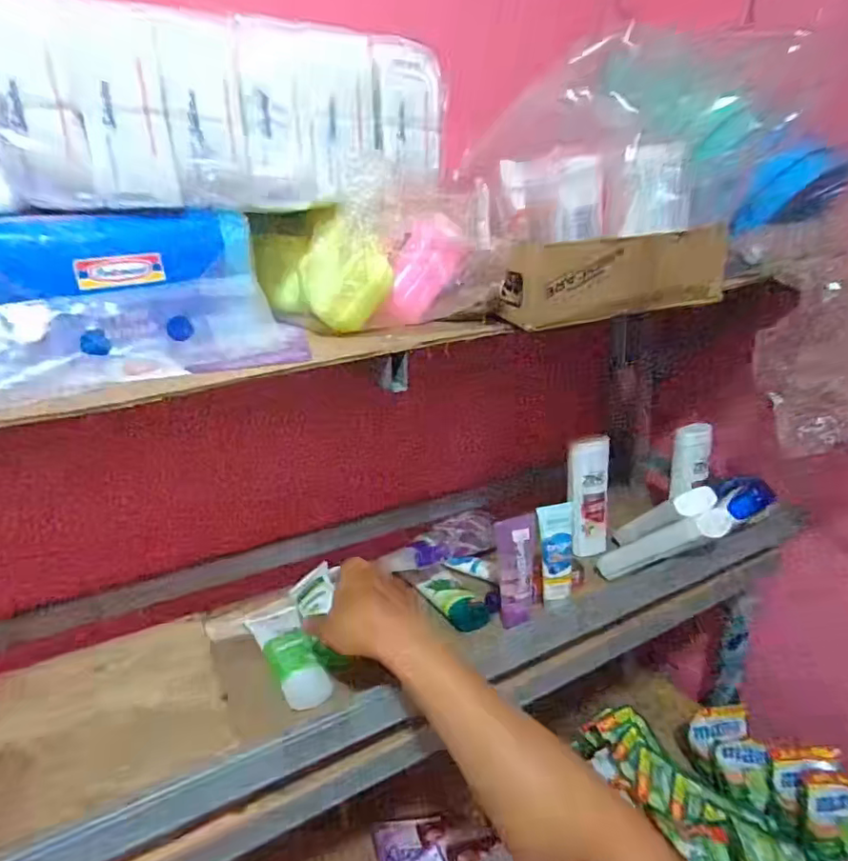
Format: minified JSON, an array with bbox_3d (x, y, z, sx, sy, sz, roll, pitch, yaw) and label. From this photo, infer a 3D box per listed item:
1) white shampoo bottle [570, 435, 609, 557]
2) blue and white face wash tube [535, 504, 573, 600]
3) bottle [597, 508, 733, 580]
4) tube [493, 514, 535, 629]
[{"bbox_3d":[0.227,0.091,0.779,0.052,0.156,0.050,1,17,14],"label":"white shampoo bottle"},{"bbox_3d":[0.153,0.142,0.656,0.037,0.117,0.027,3,17,18],"label":"blue and white face wash tube"},{"bbox_3d":[0.283,0.137,0.680,0.045,0.029,0.169,-22,-14,-48],"label":"bottle"},{"bbox_3d":[0.103,0.159,0.640,0.042,0.140,0.041,0,17,9],"label":"tube"}]

